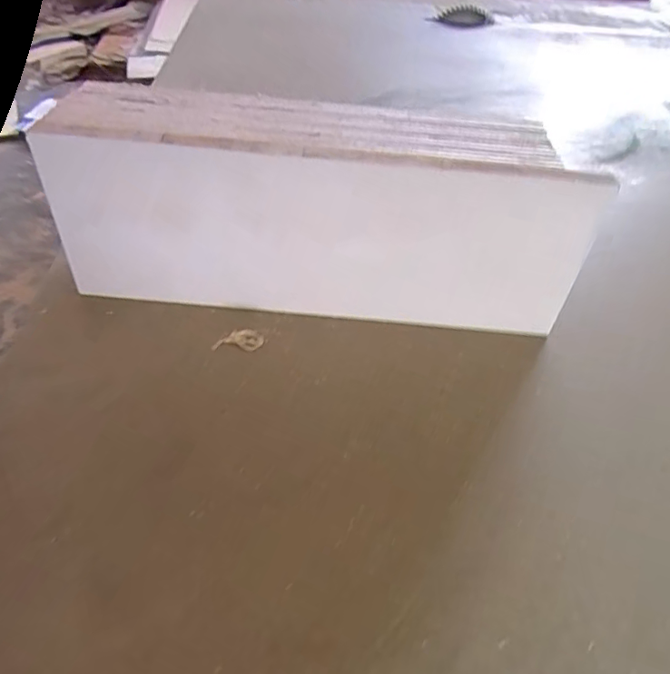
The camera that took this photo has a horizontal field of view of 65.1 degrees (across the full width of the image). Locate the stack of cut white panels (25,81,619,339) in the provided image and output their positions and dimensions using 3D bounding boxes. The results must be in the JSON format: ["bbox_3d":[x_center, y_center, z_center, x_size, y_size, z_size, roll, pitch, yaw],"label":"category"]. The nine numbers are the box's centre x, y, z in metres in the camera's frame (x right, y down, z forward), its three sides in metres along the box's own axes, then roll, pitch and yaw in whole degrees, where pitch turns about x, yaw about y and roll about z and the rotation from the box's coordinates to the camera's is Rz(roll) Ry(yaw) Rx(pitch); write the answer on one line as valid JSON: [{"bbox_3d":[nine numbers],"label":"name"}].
[{"bbox_3d":[-0.009,-0.090,0.379,0.353,0.120,0.090,5,45,0],"label":"stack of cut white panels"}]

